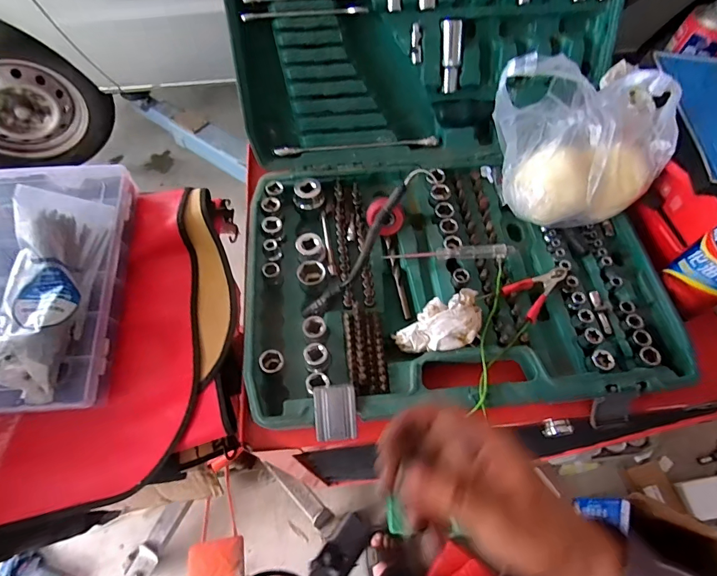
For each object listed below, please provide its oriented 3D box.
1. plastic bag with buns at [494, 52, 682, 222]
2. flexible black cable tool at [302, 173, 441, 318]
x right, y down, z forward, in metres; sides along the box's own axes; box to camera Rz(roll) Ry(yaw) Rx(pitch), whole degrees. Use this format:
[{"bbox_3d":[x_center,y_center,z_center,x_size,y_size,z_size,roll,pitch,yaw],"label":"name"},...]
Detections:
[{"bbox_3d":[0.235,-0.161,0.434,0.117,0.159,0.162,-41,70,-19],"label":"plastic bag with buns"},{"bbox_3d":[0.008,-0.041,0.431,0.043,0.203,0.018,-8,53,-51],"label":"flexible black cable tool"}]

